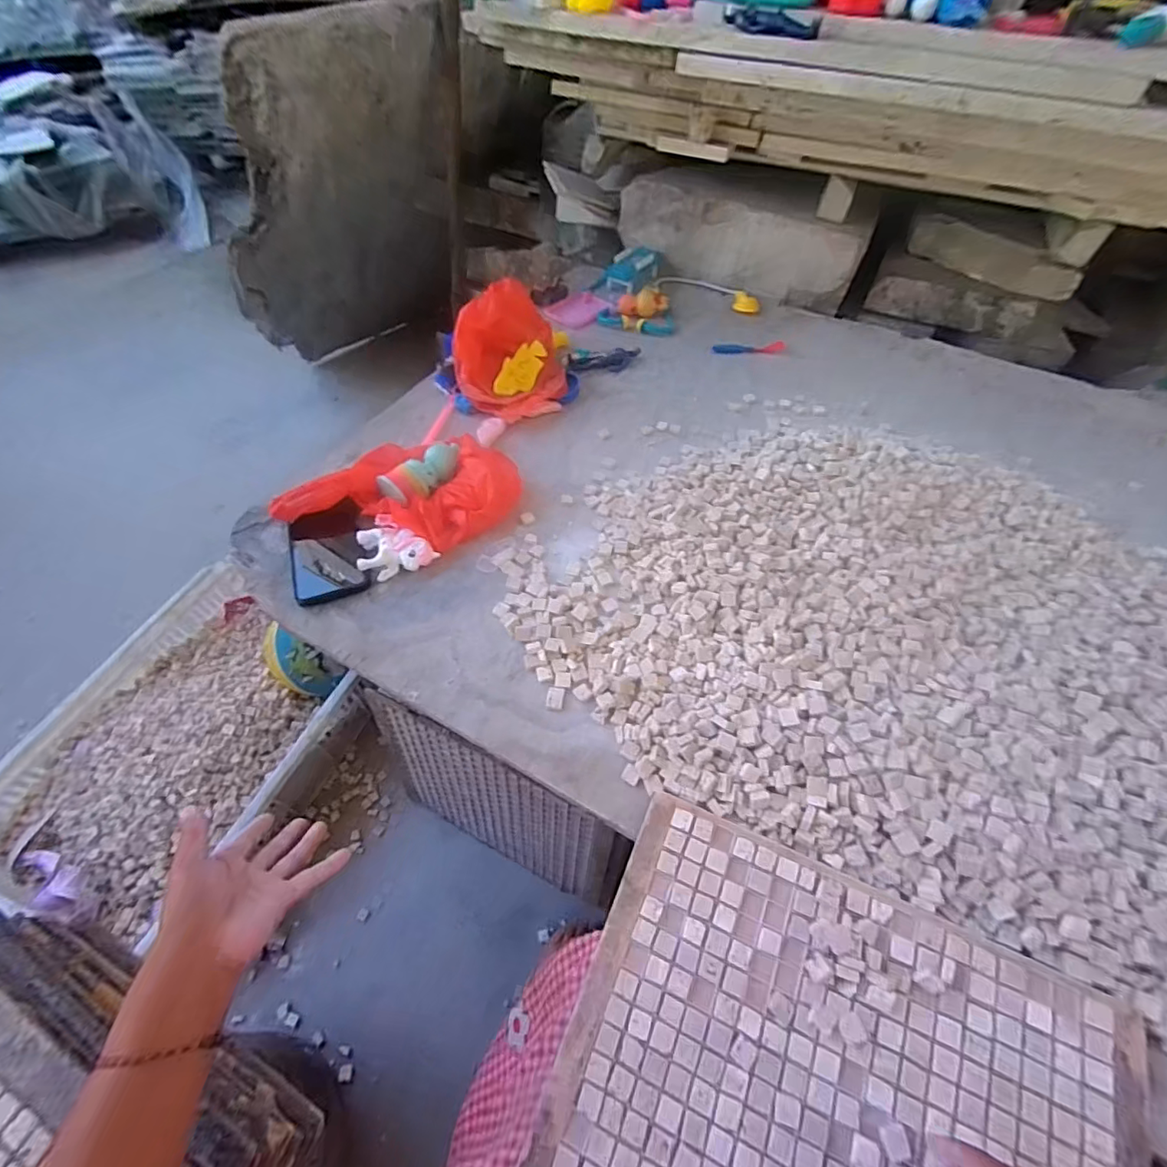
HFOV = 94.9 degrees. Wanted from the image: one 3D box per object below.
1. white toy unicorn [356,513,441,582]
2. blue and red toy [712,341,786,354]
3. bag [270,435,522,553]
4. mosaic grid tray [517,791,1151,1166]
[{"bbox_3d":[-0.228,-0.035,0.629,0.094,0.030,0.068,32,60,23],"label":"white toy unicorn"},{"bbox_3d":[0.285,-0.405,0.918,0.121,0.010,0.024,3,53,3],"label":"blue and red toy"},{"bbox_3d":[-0.221,-0.116,0.674,0.265,0.056,0.166,11,54,9],"label":"bag"},{"bbox_3d":[0.154,0.352,0.339,0.337,0.040,0.302,20,56,15],"label":"mosaic grid tray"}]

